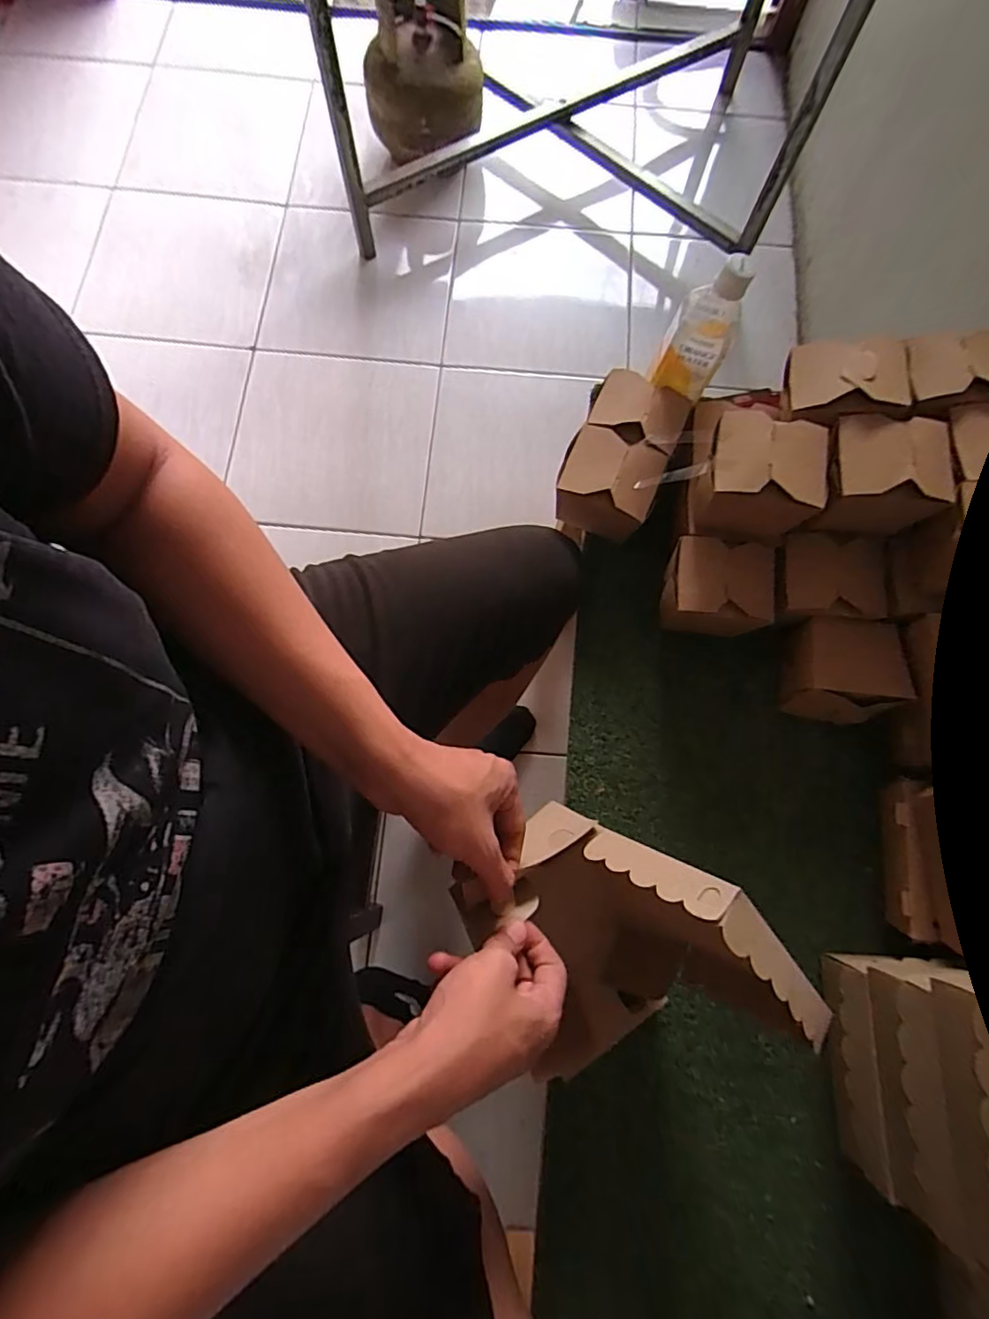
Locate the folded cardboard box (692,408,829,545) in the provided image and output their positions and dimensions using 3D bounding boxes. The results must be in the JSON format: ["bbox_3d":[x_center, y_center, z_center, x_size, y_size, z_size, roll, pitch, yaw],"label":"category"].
[{"bbox_3d":[0.248,-0.175,0.552,0.104,0.101,0.089,11,76,1],"label":"folded cardboard box"}]

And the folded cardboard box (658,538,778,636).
[{"bbox_3d":[0.231,-0.073,0.605,0.104,0.073,0.085,8,76,0],"label":"folded cardboard box"}]

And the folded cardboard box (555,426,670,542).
[{"bbox_3d":[0.122,-0.186,0.626,0.098,0.093,0.074,27,77,5],"label":"folded cardboard box"}]

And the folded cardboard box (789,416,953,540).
[{"bbox_3d":[0.360,-0.172,0.552,0.105,0.088,0.085,2,76,-1],"label":"folded cardboard box"}]

